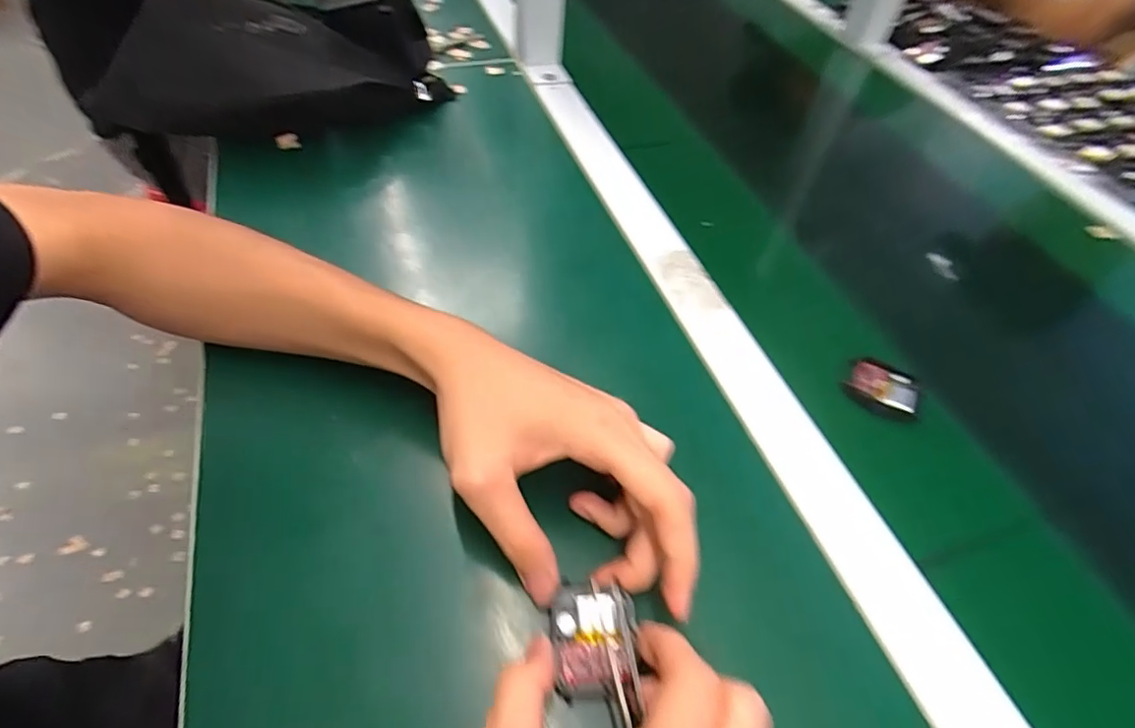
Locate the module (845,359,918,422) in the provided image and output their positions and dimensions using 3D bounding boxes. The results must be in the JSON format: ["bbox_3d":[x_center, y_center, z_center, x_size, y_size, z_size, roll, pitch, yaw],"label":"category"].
[{"bbox_3d":[0.204,0.016,0.360,0.042,0.008,0.035,28,54,17],"label":"module"}]

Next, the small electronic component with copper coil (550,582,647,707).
[{"bbox_3d":[0.012,0.122,0.247,0.037,0.007,0.046,-7,70,-6],"label":"small electronic component with copper coil"}]

